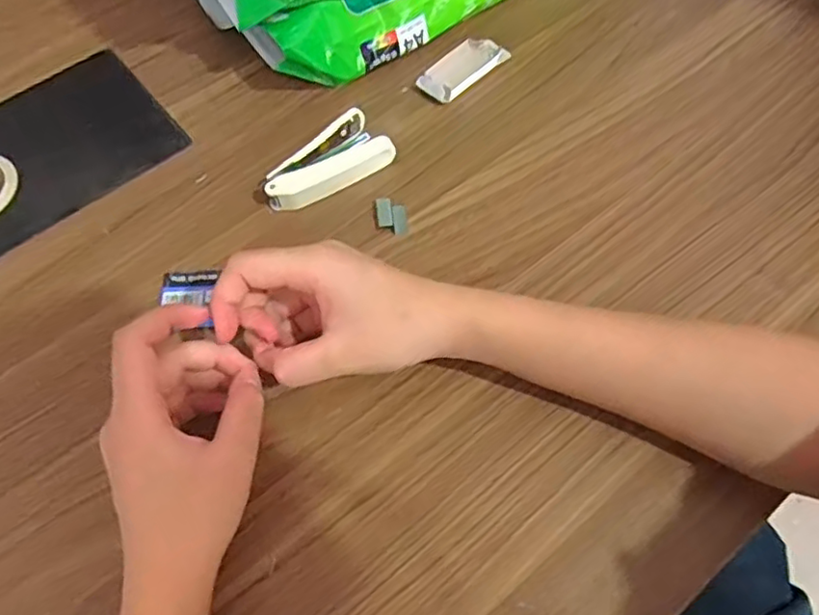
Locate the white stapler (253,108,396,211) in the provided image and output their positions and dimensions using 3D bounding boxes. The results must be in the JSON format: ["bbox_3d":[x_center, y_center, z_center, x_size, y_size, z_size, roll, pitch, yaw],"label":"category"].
[{"bbox_3d":[-0.057,-0.095,0.429,0.092,0.018,0.049,-36,65,-16],"label":"white stapler"}]

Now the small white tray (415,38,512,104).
[{"bbox_3d":[0.040,-0.184,0.476,0.034,0.008,0.074,40,70,22],"label":"small white tray"}]

